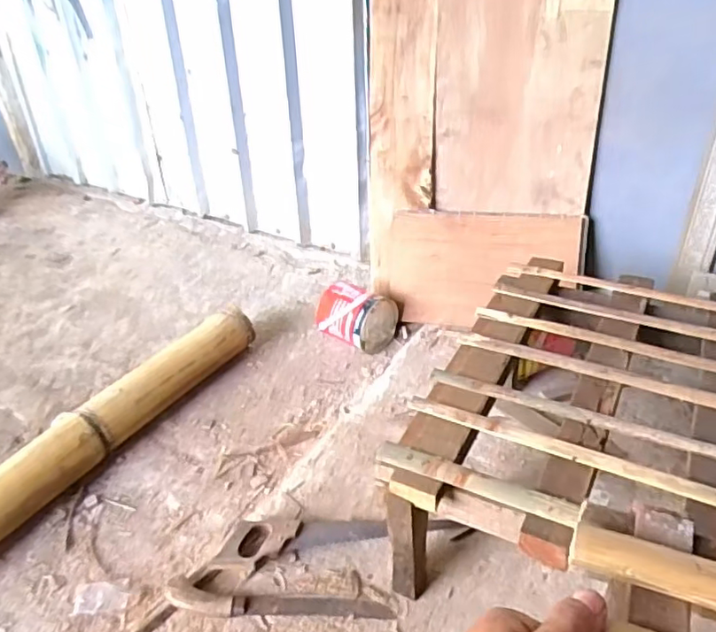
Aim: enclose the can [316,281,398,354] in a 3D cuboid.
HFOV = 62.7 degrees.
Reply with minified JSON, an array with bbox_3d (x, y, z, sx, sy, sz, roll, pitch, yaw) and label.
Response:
[{"bbox_3d":[-0.007,0.003,1.585,0.176,0.160,0.174,23,42,34],"label":"can"}]

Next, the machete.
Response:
[{"bbox_3d":[-0.127,0.460,0.933,0.364,0.033,0.049,2,34,7],"label":"machete"}]

